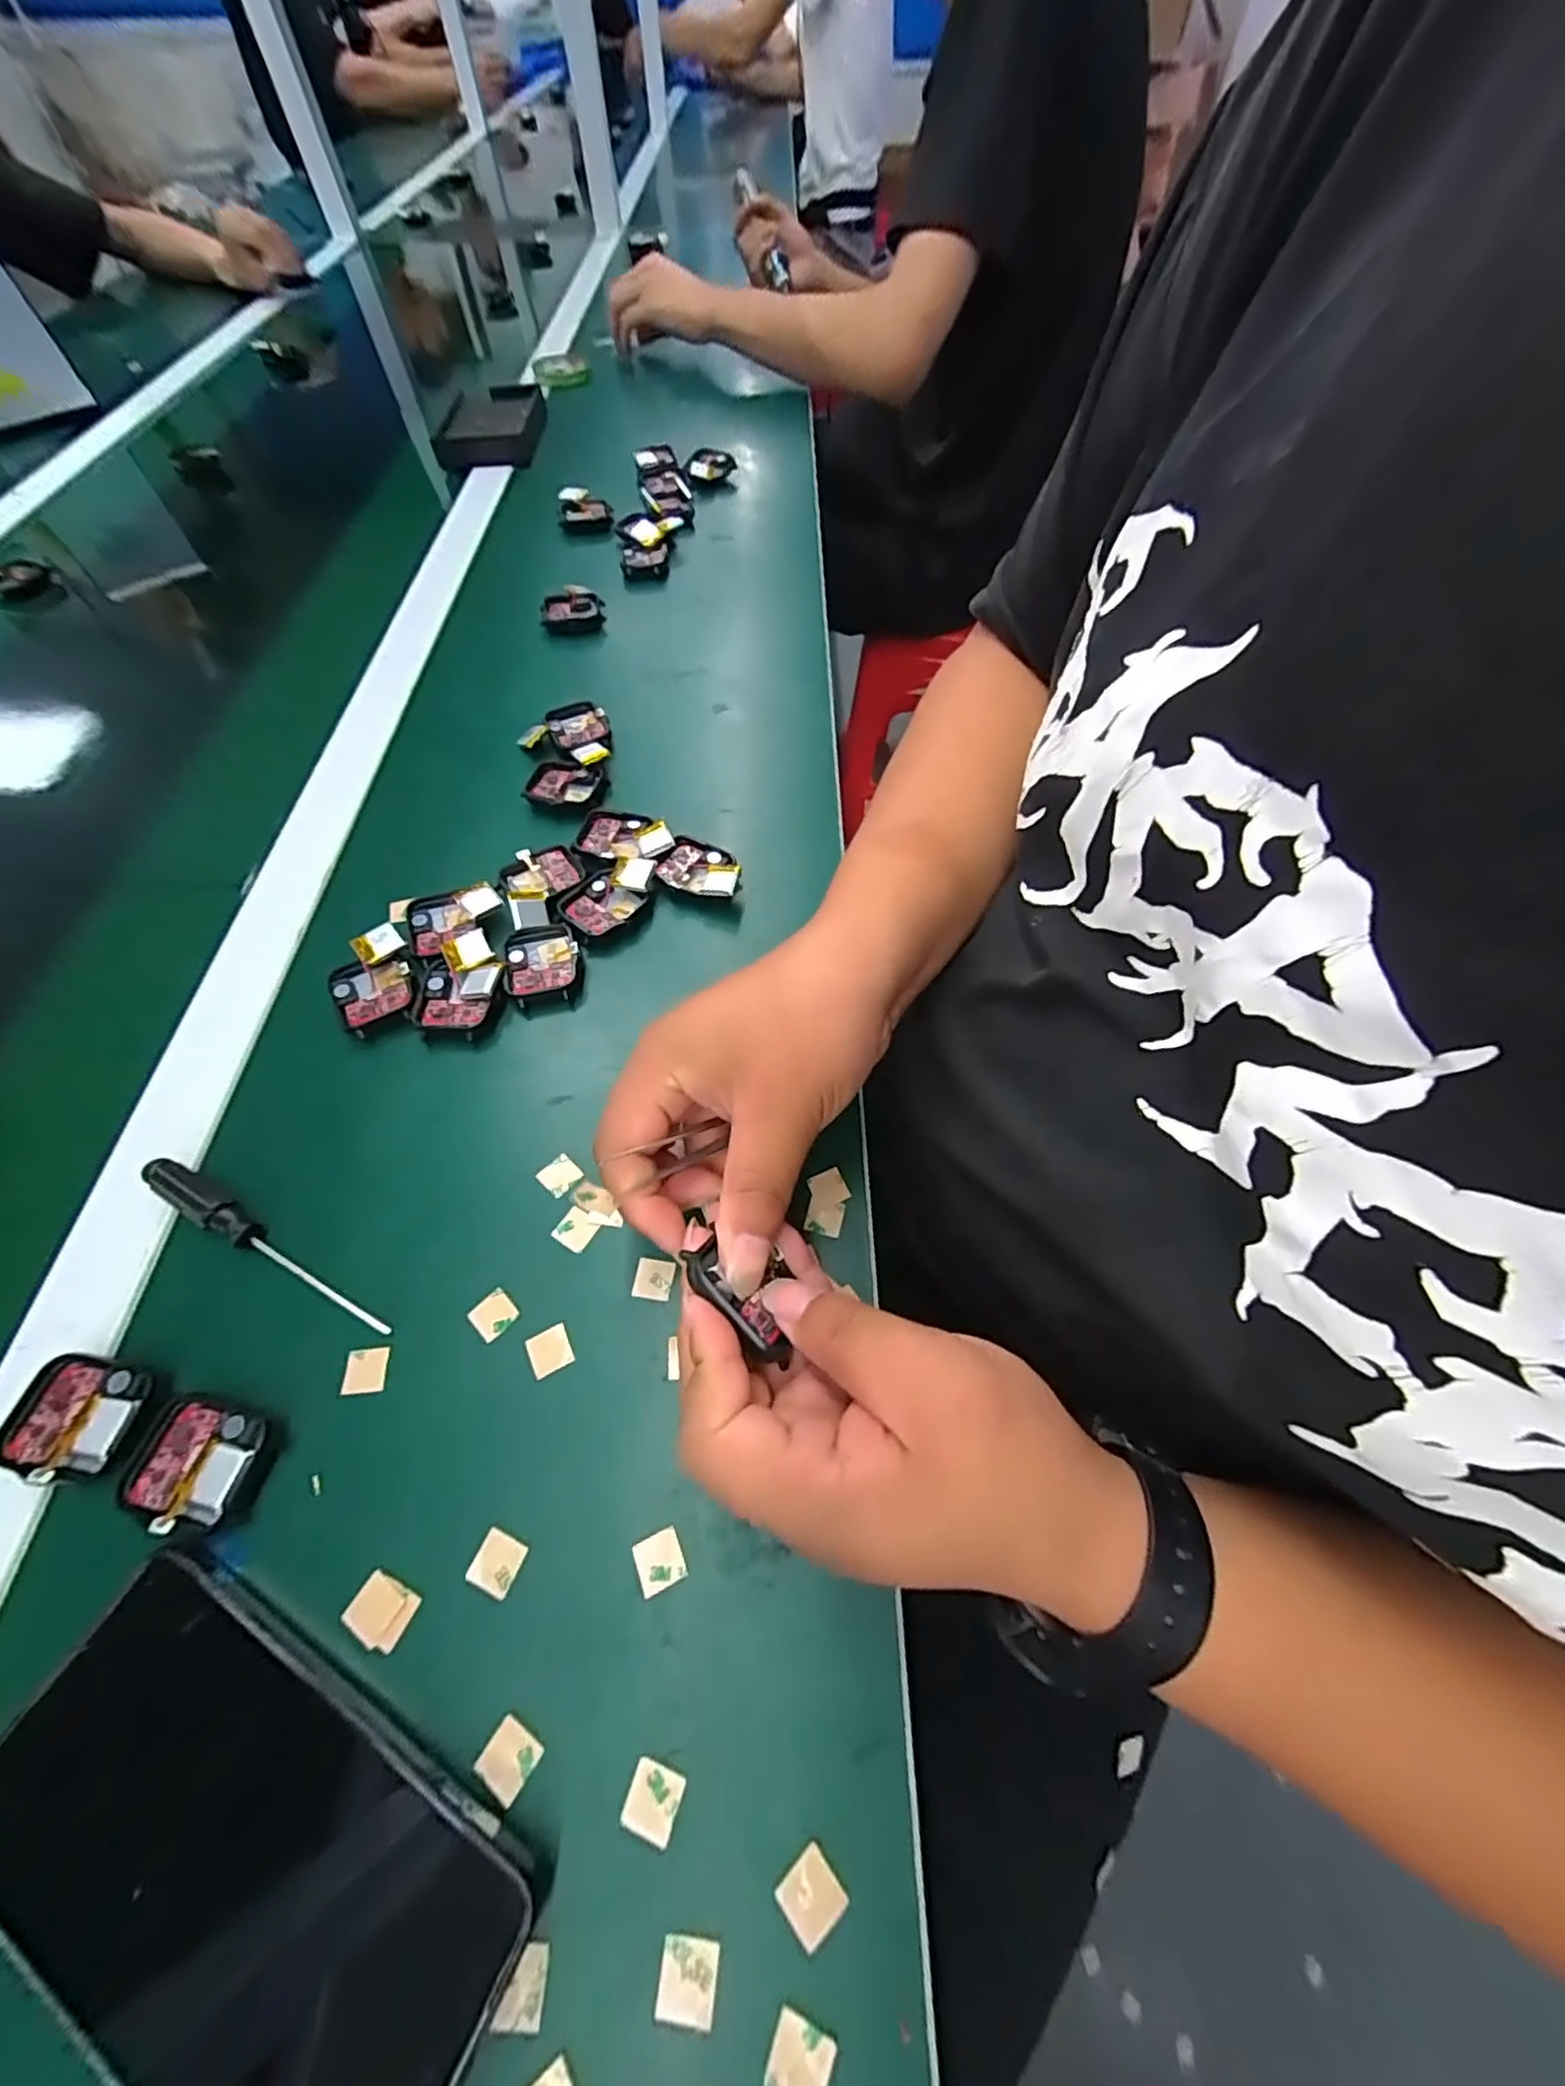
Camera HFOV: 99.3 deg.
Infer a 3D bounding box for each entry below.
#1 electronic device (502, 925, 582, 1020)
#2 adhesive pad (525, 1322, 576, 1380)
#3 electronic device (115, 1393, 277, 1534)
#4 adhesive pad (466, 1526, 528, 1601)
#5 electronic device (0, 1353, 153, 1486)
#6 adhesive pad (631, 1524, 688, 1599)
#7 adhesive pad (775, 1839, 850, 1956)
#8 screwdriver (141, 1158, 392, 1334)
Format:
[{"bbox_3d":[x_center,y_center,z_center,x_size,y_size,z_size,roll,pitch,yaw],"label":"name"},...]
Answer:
[{"bbox_3d":[-0.124,-0.038,0.347,0.038,0.015,0.047,-16,61,-9],"label":"electronic device"},{"bbox_3d":[-0.091,0.119,0.258,0.015,0.004,0.016,-24,62,-14],"label":"adhesive pad"},{"bbox_3d":[-0.206,0.148,0.235,0.045,0.006,0.037,10,60,6],"label":"electronic device"},{"bbox_3d":[-0.097,0.176,0.225,0.016,0.004,0.016,19,61,11],"label":"adhesive pad"},{"bbox_3d":[-0.259,0.134,0.240,0.048,0.005,0.038,6,60,4],"label":"electronic device"},{"bbox_3d":[-0.042,0.176,0.226,0.015,0.004,0.015,-22,62,-13],"label":"adhesive pad"},{"bbox_3d":[0.008,0.241,0.188,0.016,0.004,0.016,-38,64,-15],"label":"adhesive pad"},{"bbox_3d":[-0.214,0.081,0.273,0.131,0.011,0.014,25,62,14],"label":"screwdriver"}]

